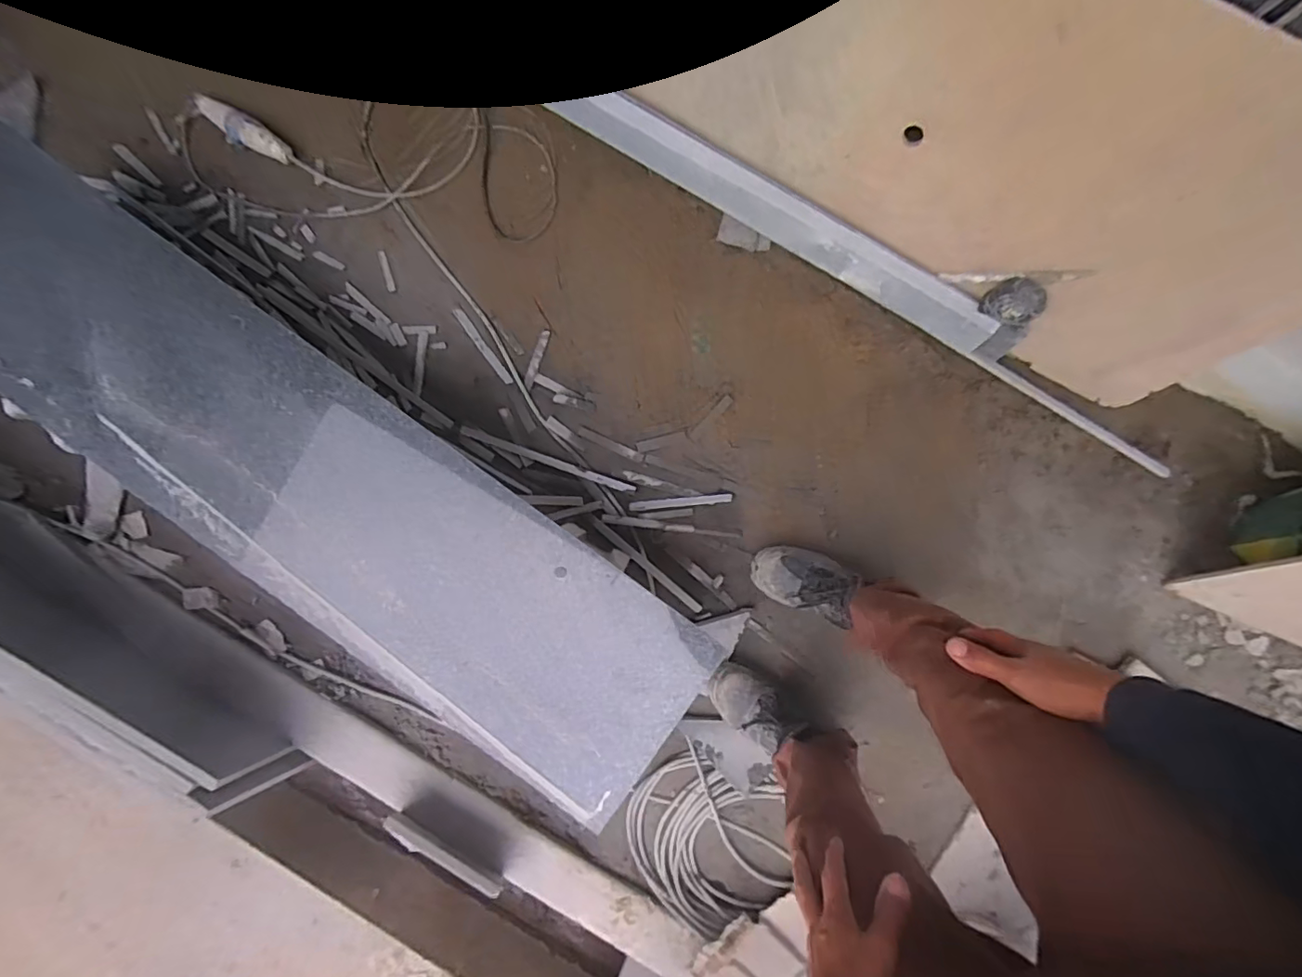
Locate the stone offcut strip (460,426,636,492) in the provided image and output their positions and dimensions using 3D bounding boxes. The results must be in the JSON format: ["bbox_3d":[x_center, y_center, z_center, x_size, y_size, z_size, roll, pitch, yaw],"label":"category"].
[{"bbox_3d":[-0.210,-0.058,1.109,0.371,0.009,0.018,20,92,3],"label":"stone offcut strip"}]

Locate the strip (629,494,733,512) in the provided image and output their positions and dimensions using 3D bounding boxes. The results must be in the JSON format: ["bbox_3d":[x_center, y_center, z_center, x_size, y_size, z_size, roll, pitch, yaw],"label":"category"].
[{"bbox_3d":[0.060,0.028,1.103,0.203,0.010,0.018,-5,91,3],"label":"strip"}]

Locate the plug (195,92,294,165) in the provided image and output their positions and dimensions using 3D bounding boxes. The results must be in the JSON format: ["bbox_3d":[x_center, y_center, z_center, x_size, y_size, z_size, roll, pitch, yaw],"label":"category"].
[{"bbox_3d":[-0.831,-0.727,1.111,0.236,0.029,0.067,31,93,2],"label":"plug"}]

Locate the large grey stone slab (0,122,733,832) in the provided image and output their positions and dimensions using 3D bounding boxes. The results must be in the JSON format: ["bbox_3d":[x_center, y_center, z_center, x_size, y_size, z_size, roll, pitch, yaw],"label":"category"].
[{"bbox_3d":[-0.605,-0.004,0.941,1.501,0.045,0.425,36,93,2],"label":"large grey stone slab"}]

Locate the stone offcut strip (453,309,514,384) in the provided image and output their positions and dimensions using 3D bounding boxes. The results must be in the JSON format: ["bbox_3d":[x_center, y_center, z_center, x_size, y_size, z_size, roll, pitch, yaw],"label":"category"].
[{"bbox_3d":[-0.340,-0.288,1.109,0.019,0.004,0.187,-36,87,-17],"label":"stone offcut strip"}]

